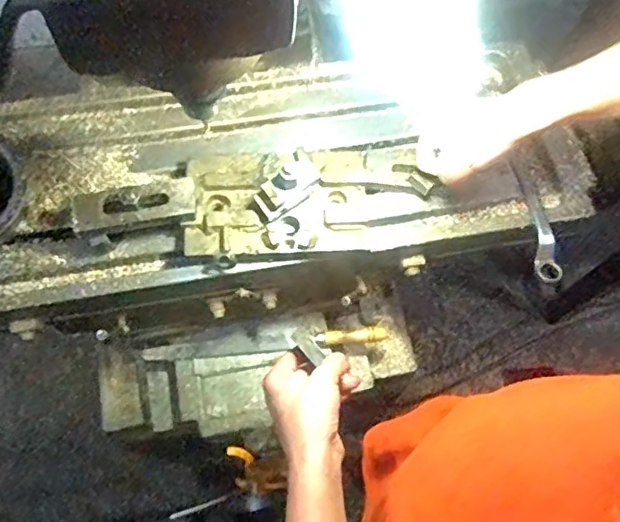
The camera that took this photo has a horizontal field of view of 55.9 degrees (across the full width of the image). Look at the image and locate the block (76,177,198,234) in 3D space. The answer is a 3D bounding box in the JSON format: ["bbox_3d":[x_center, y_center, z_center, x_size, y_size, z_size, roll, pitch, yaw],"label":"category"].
[{"bbox_3d":[-0.166,-0.054,0.555,0.110,0.011,0.040,-12,69,-7],"label":"block"}]

